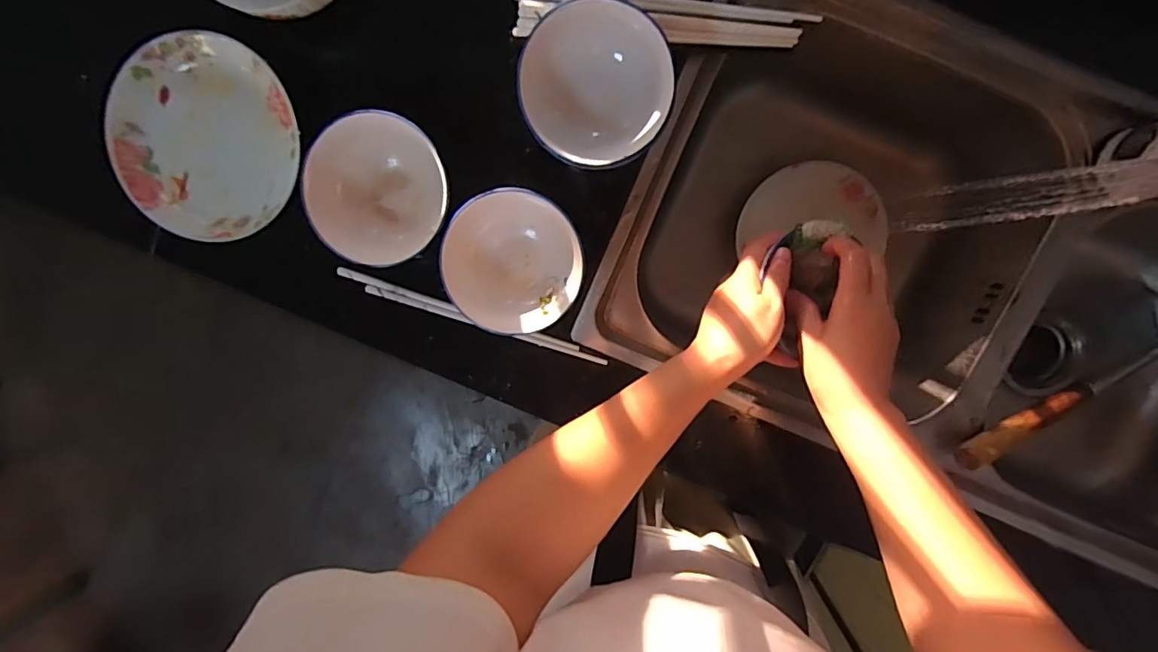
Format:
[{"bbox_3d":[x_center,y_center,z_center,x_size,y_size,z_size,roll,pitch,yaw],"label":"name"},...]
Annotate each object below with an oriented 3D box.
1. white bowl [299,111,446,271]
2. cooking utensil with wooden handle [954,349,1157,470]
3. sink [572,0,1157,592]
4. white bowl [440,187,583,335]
[{"bbox_3d":[-0.173,-0.118,0.477,0.118,0.053,0.122,0,99,3],"label":"white bowl"},{"bbox_3d":[0.504,0.074,0.542,0.297,0.024,0.023,-20,98,-12],"label":"cooking utensil with wooden handle"},{"bbox_3d":[0.415,-0.044,0.590,0.739,0.200,0.393,24,100,-1],"label":"sink"},{"bbox_3d":[-0.057,-0.058,0.488,0.118,0.061,0.123,0,99,3],"label":"white bowl"}]

